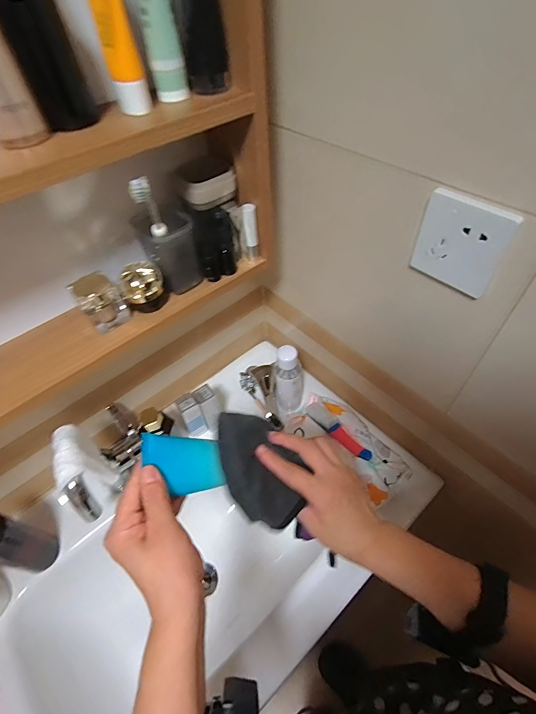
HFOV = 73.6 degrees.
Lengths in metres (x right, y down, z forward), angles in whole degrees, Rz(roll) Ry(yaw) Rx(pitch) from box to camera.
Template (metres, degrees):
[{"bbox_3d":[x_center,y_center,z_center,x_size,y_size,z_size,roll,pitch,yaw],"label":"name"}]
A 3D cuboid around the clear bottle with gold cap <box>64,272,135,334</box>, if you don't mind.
[{"bbox_3d":[-0.199,-0.064,0.430,0.050,0.066,0.044,-30,55,-18],"label":"clear bottle with gold cap"}]

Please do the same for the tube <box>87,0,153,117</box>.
[{"bbox_3d":[-0.128,-0.276,0.292,0.029,0.124,0.036,-16,52,-9],"label":"tube"}]

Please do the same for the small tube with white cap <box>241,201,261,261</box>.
[{"bbox_3d":[-0.022,-0.165,0.478,0.017,0.076,0.013,-4,51,1],"label":"small tube with white cap"}]

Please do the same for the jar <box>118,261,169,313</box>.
[{"bbox_3d":[-0.153,-0.086,0.441,0.050,0.053,0.043,-14,52,-7],"label":"jar"}]

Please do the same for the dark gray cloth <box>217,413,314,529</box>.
[{"bbox_3d":[-0.009,0.113,0.383,0.074,0.034,0.120,-32,80,-40],"label":"dark gray cloth"}]

